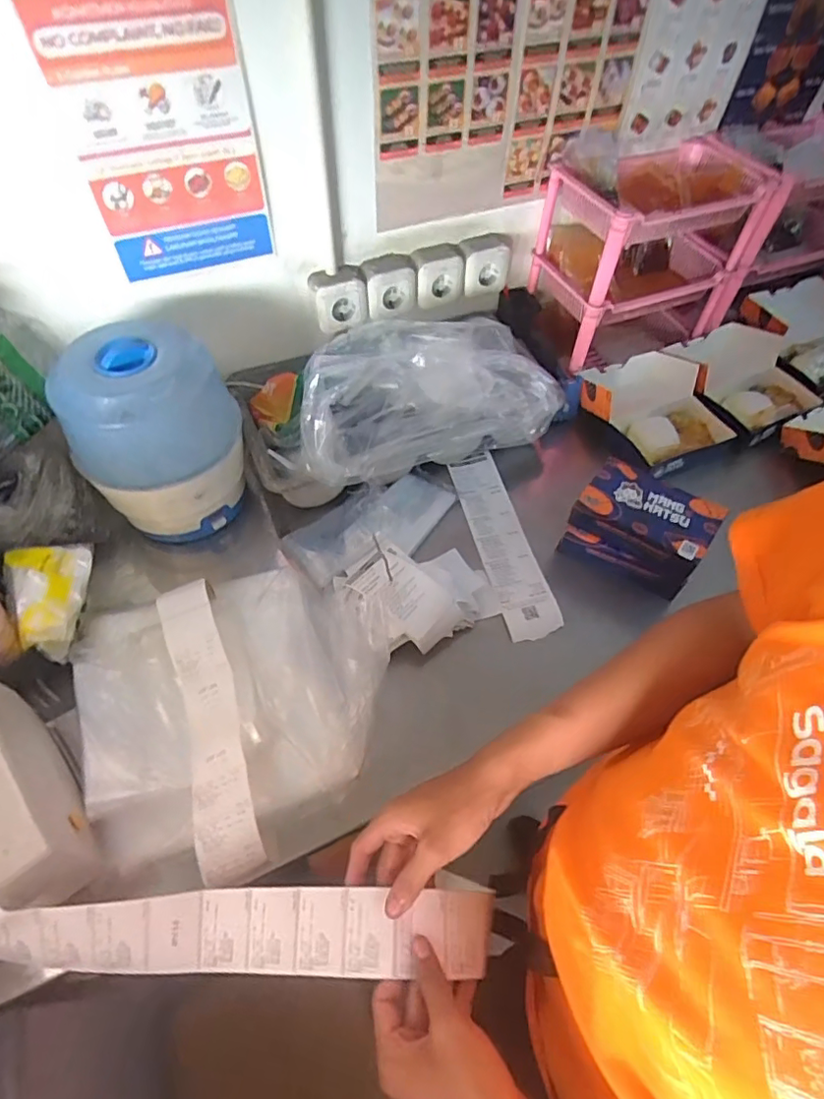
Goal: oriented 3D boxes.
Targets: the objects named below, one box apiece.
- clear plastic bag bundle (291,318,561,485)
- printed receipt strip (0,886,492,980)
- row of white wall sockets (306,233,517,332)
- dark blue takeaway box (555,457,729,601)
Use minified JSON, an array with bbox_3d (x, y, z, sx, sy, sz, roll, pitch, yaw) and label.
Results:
[{"bbox_3d":[0.008,-0.245,0.849,0.384,0.144,0.215,-18,57,-13],"label":"clear plastic bag bundle"},{"bbox_3d":[-0.151,0.325,0.479,0.430,0.041,0.060,-1,55,1],"label":"printed receipt strip"},{"bbox_3d":[0.008,-0.442,0.928,0.354,0.087,0.072,-22,58,-16],"label":"row of white wall sockets"},{"bbox_3d":[0.325,-0.028,0.808,0.173,0.109,0.126,32,60,19],"label":"dark blue takeaway box"}]

